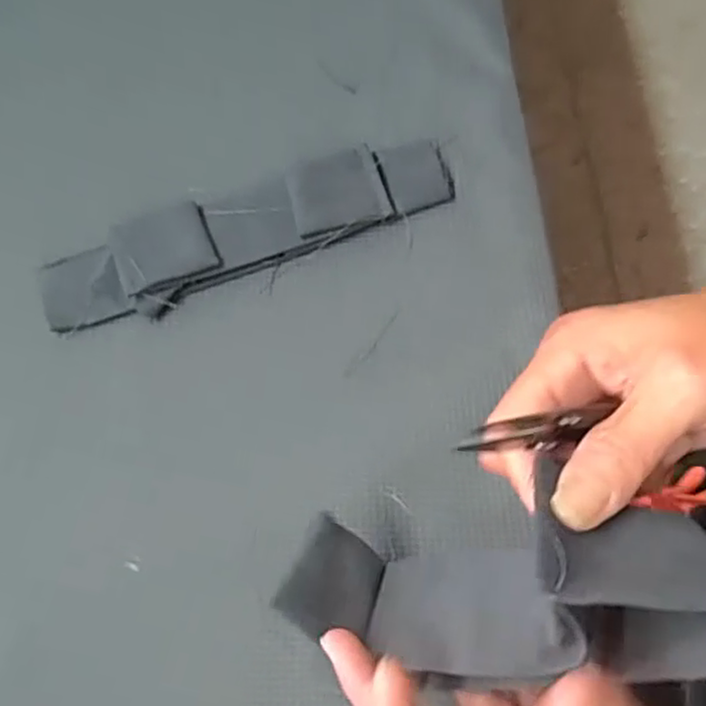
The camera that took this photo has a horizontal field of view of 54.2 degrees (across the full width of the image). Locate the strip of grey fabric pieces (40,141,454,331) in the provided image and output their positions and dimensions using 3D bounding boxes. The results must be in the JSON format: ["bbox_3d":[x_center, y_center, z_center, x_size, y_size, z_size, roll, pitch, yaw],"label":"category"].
[{"bbox_3d":[-0.058,-0.069,0.377,0.228,0.012,0.051,-19,70,-5],"label":"strip of grey fabric pieces"}]

